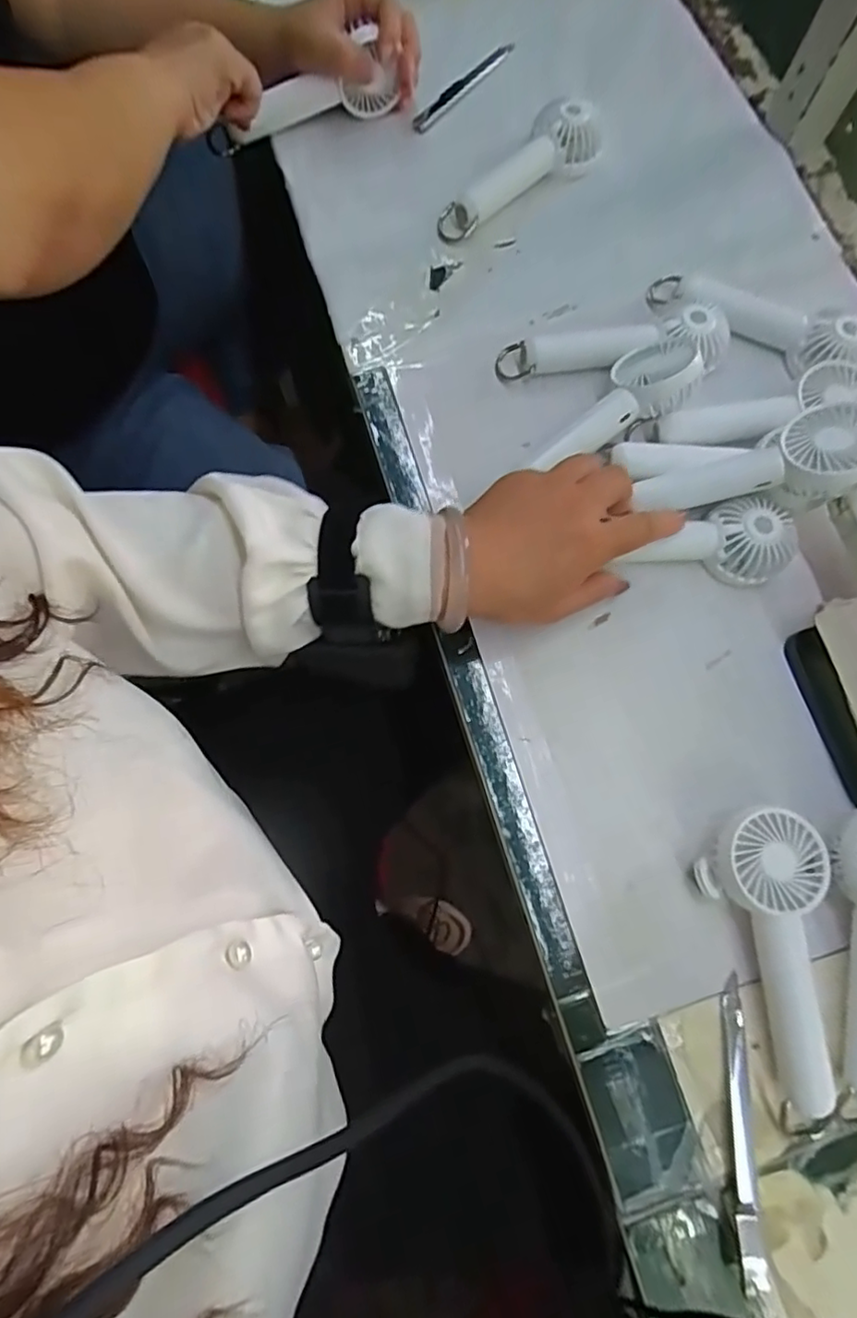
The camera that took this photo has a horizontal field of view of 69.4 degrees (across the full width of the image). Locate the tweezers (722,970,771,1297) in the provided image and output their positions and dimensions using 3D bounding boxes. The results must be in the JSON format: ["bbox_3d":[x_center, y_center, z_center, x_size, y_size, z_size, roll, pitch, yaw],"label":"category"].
[{"bbox_3d":[0.163,0.241,0.321,0.012,0.013,0.134,5,74,0],"label":"tweezers"}]

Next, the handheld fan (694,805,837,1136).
[{"bbox_3d":[0.196,0.164,0.336,0.064,0.030,0.158,-11,75,-5],"label":"handheld fan"}]

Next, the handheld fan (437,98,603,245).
[{"bbox_3d":[0.074,-0.383,0.488,0.051,0.032,0.154,42,77,10],"label":"handheld fan"}]

